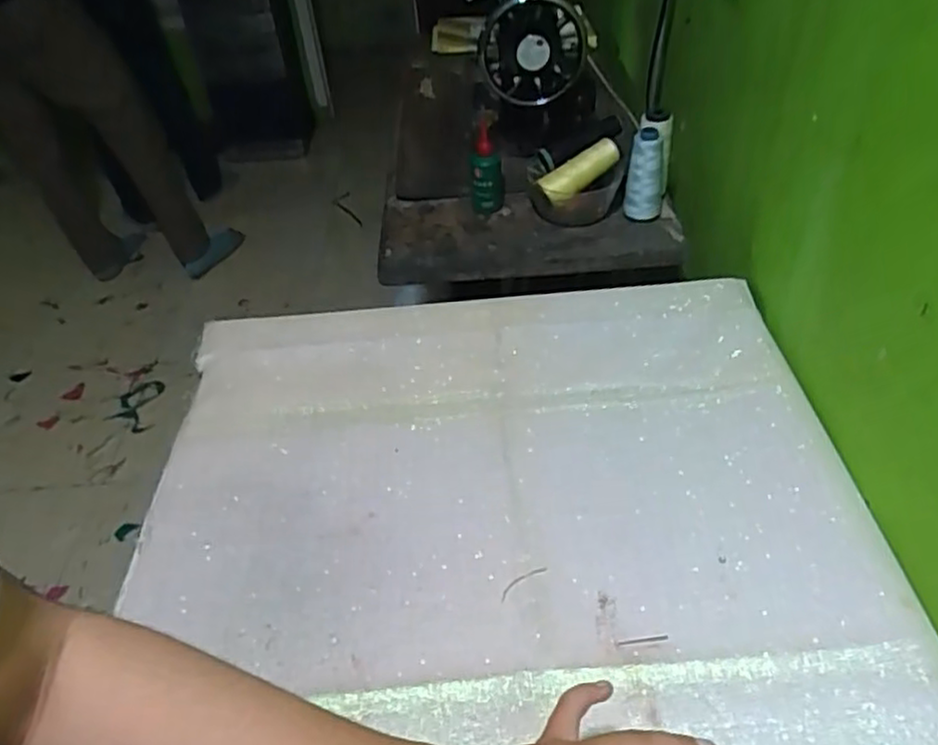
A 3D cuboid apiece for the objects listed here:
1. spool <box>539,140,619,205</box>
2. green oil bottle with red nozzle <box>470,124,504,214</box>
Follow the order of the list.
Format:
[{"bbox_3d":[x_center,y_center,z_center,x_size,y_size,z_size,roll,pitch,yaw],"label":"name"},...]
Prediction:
[{"bbox_3d":[0.144,-0.259,0.885,0.112,0.037,0.033,-34,45,2],"label":"spool"},{"bbox_3d":[0.021,-0.267,0.908,0.043,0.115,0.031,-6,43,2],"label":"green oil bottle with red nozzle"}]

